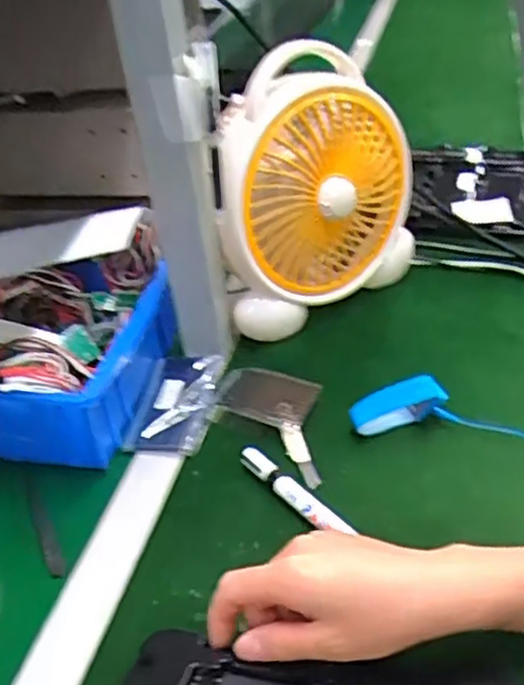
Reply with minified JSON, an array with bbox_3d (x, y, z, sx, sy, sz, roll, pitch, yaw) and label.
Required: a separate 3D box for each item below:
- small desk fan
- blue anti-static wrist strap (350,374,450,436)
[{"bbox_3d":[0.047,-0.146,0.677,0.218,0.254,0.081,-24,39,-22],"label":"small desk fan"},{"bbox_3d":[0.111,0.052,0.570,0.078,0.044,0.017,-8,36,-1],"label":"blue anti-static wrist strap"}]

